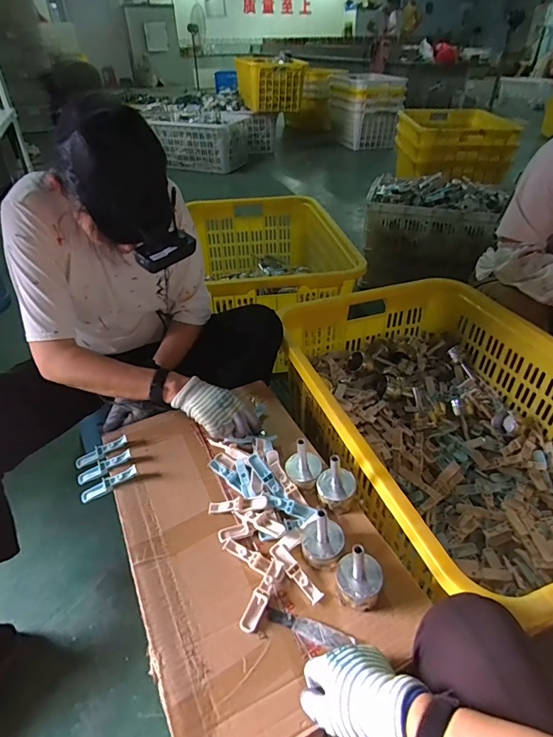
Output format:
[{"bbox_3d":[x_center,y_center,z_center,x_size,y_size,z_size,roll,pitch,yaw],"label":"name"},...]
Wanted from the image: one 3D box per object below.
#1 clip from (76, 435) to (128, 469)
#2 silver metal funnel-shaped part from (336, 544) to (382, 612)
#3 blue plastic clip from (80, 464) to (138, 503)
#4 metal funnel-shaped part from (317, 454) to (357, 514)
[{"bbox_3d":[-0.307,0.148,0.756,0.092,0.014,0.031,-27,45,-7],"label":"clip"},{"bbox_3d":[0.107,0.260,0.550,0.056,0.095,0.057,-1,38,0],"label":"silver metal funnel-shaped part"},{"bbox_3d":[-0.275,0.190,0.705,0.092,0.016,0.024,-28,46,-11],"label":"blue plastic clip"},{"bbox_3d":[0.093,0.172,0.652,0.061,0.088,0.053,10,39,13],"label":"metal funnel-shaped part"}]

